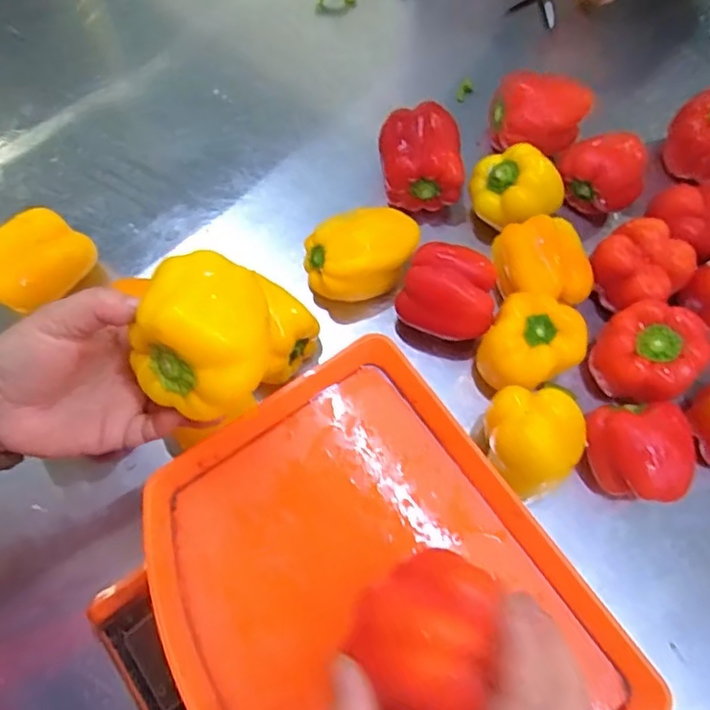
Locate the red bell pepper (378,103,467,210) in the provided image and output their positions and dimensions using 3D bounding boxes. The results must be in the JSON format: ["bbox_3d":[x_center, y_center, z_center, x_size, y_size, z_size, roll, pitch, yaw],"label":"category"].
[{"bbox_3d":[0.063,-0.192,0.566,0.078,0.062,0.082,1,68,-3],"label":"red bell pepper"}]

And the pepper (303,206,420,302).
[{"bbox_3d":[0.007,-0.088,0.531,0.104,0.070,0.064,-17,70,-10],"label":"pepper"}]

